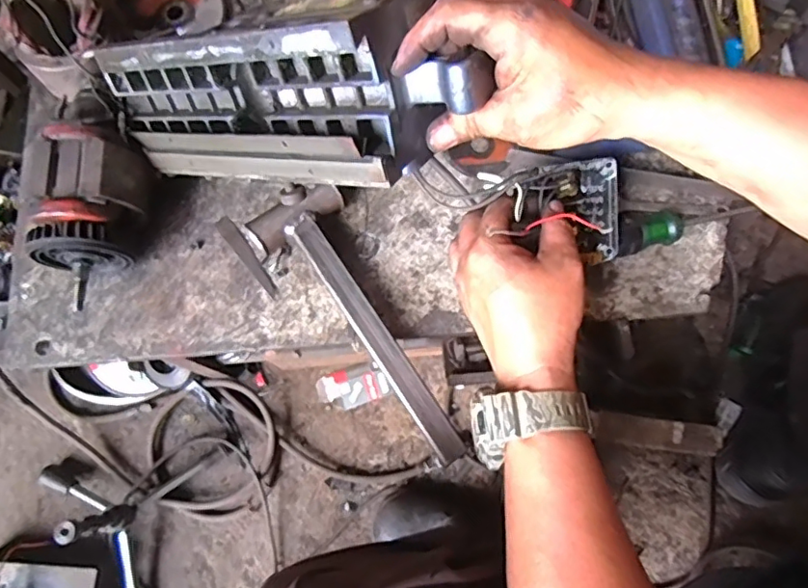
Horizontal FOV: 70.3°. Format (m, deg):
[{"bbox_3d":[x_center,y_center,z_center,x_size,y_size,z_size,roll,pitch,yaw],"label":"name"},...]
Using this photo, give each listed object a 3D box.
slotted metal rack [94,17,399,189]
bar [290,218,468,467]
[{"bbox_3d":[-0.127,-0.130,0.405,0.258,0.089,0.061,11,74,31],"label":"slotted metal rack"},{"bbox_3d":[-0.024,0.037,0.480,0.024,0.028,0.229,-33,78,-9],"label":"bar"}]

